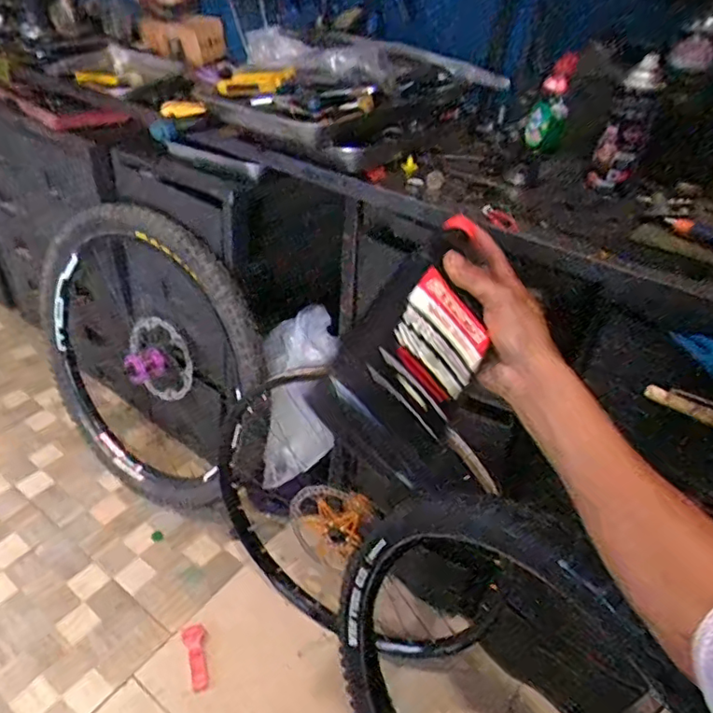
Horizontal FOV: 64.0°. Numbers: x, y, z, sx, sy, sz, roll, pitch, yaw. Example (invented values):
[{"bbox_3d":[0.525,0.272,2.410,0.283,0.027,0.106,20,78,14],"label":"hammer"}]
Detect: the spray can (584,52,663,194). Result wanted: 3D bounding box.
[{"bbox_3d":[0.394,-0.331,0.838,0.063,0.176,0.073,20,40,18],"label":"spray can"}]

